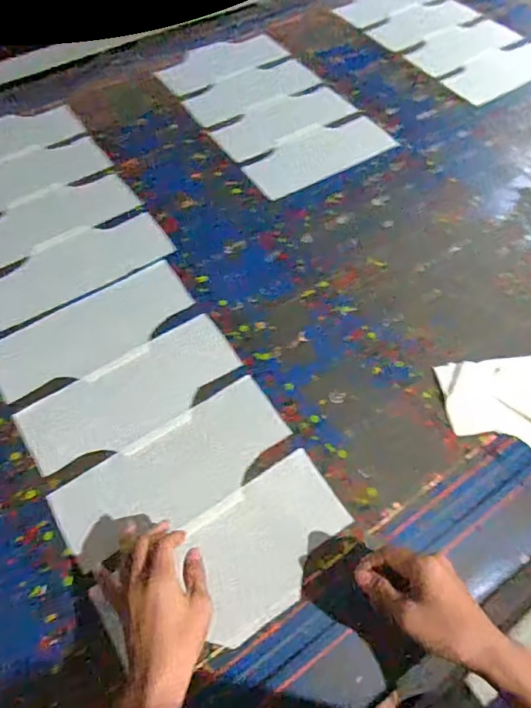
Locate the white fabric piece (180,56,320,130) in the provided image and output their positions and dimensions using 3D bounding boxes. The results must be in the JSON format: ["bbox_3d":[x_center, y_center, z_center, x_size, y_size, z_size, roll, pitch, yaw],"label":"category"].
[{"bbox_3d":[-0.031,-0.553,0.998,0.273,0.004,0.118,-28,64,-14],"label":"white fabric piece"}]

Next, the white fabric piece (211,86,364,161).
[{"bbox_3d":[0.035,-0.467,0.949,0.280,0.007,0.122,-29,65,-15],"label":"white fabric piece"}]

